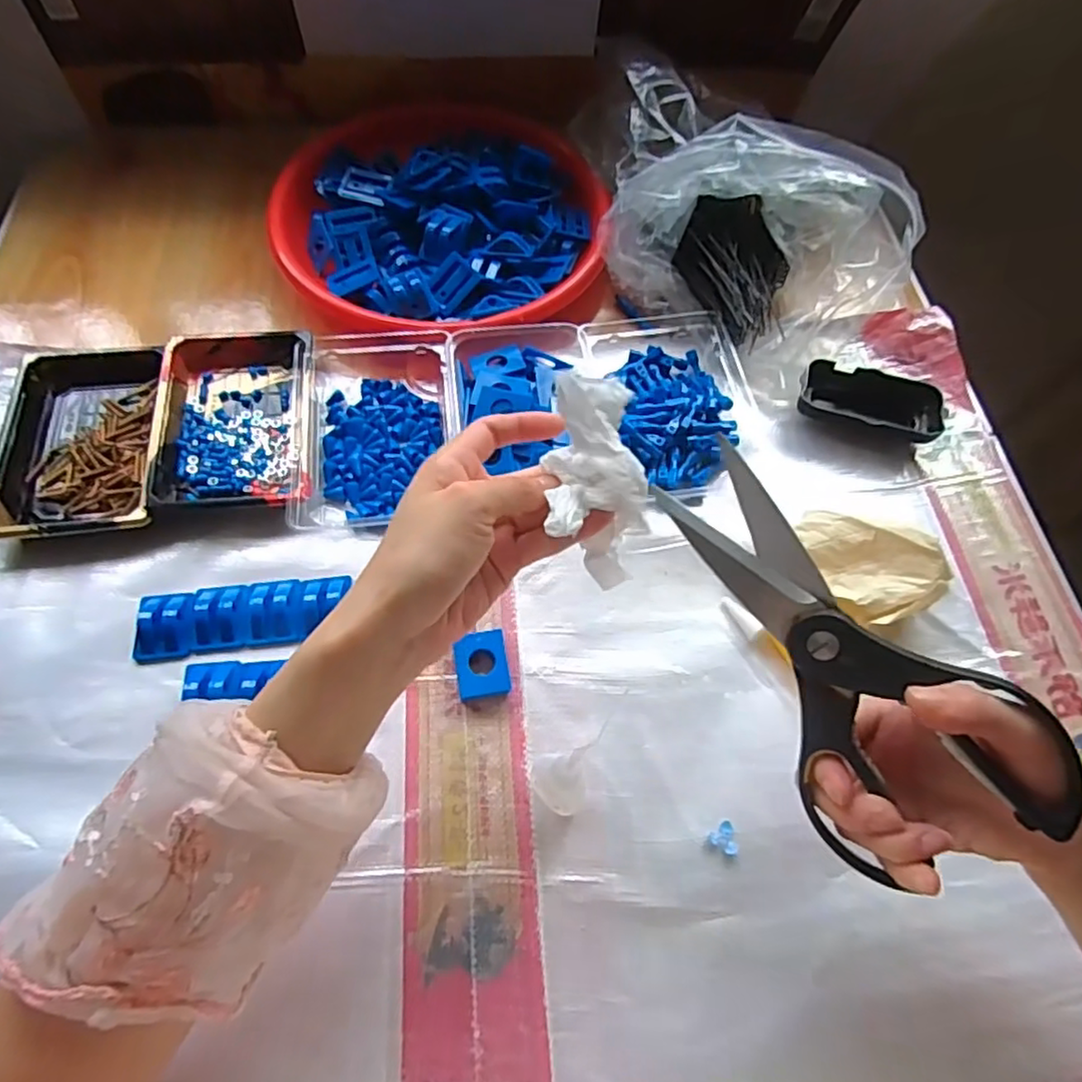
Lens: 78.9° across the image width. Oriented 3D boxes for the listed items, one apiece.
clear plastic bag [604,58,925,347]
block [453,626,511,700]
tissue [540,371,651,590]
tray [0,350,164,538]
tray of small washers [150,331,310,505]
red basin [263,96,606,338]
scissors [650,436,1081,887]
[{"bbox_3d":[0.165,-0.262,0.553,0.263,0.111,0.152,34,65,14],"label":"clear plastic bag"},{"bbox_3d":[-0.037,0.079,0.422,0.033,0.012,0.041,-6,62,-6],"label":"block"},{"bbox_3d":[0.027,-0.023,0.327,0.059,0.119,0.041,-17,28,-12],"label":"tissue"},{"bbox_3d":[-0.337,-0.078,0.484,0.105,0.021,0.164,-7,62,-7],"label":"tray"},{"bbox_3d":[-0.228,-0.094,0.495,0.108,0.030,0.162,-6,62,-6],"label":"tray of small washers"},{"bbox_3d":[-0.086,-0.303,0.595,0.284,0.061,0.290,1,62,-2],"label":"red basin"},{"bbox_3d":[0.139,0.046,0.301,0.106,0.007,0.204,-32,83,23],"label":"scissors"}]

